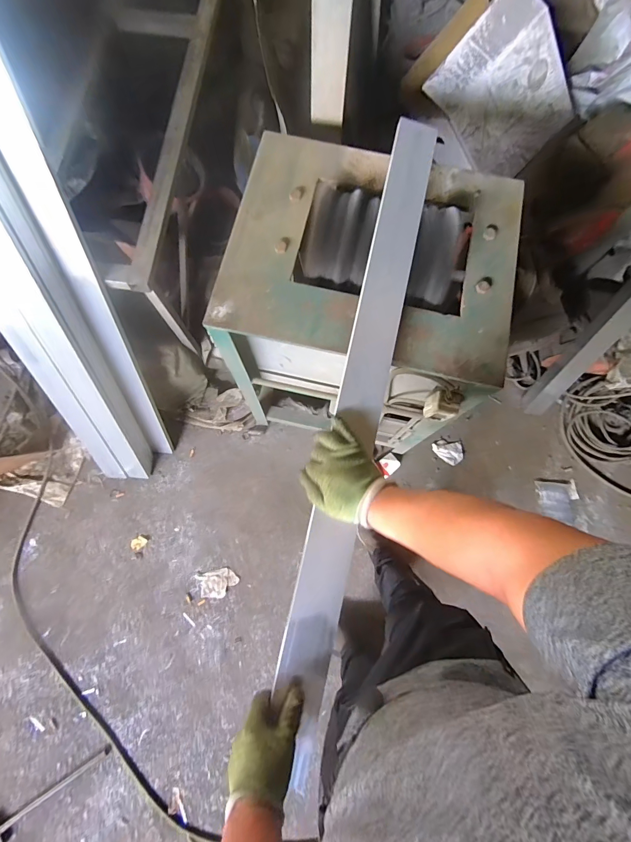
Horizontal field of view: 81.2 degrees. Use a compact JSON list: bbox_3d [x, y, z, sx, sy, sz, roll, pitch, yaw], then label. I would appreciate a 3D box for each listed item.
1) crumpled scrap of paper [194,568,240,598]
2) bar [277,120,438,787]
[{"bbox_3d":[-0.347,0.581,1.315,0.138,0.012,0.092,-10,77,-4],"label":"crumpled scrap of paper"},{"bbox_3d":[0.077,-0.020,0.655,0.083,0.027,1.159,12,82,1],"label":"bar"}]

